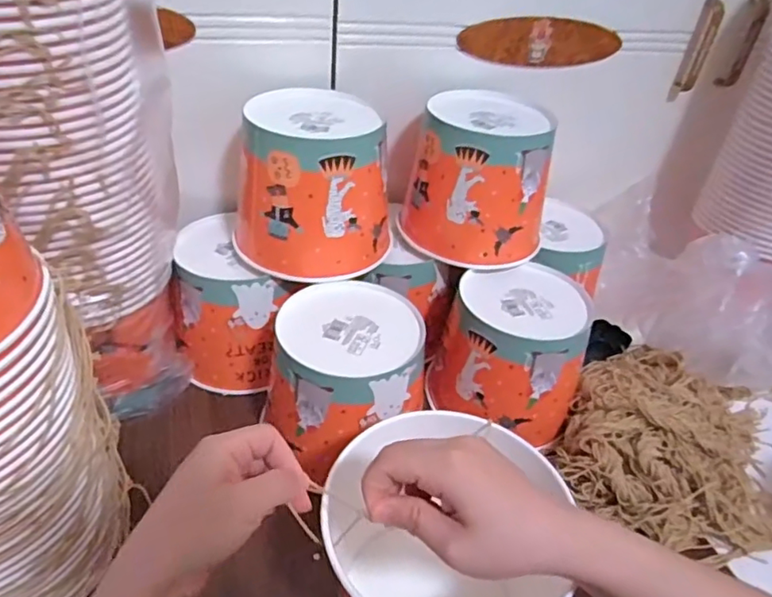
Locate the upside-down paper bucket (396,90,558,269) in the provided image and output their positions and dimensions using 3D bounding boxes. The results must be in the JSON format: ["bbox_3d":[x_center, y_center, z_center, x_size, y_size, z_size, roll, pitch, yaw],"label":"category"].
[{"bbox_3d":[0.098,-0.121,0.602,0.146,0.140,0.130,10,38,4],"label":"upside-down paper bucket"}]

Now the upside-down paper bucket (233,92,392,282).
[{"bbox_3d":[-0.065,-0.112,0.564,0.142,0.137,0.151,4,38,-3],"label":"upside-down paper bucket"}]

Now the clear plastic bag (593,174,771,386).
[{"bbox_3d":[0.345,-0.022,0.657,0.111,0.158,0.262,-14,43,-25],"label":"clear plastic bag"}]

